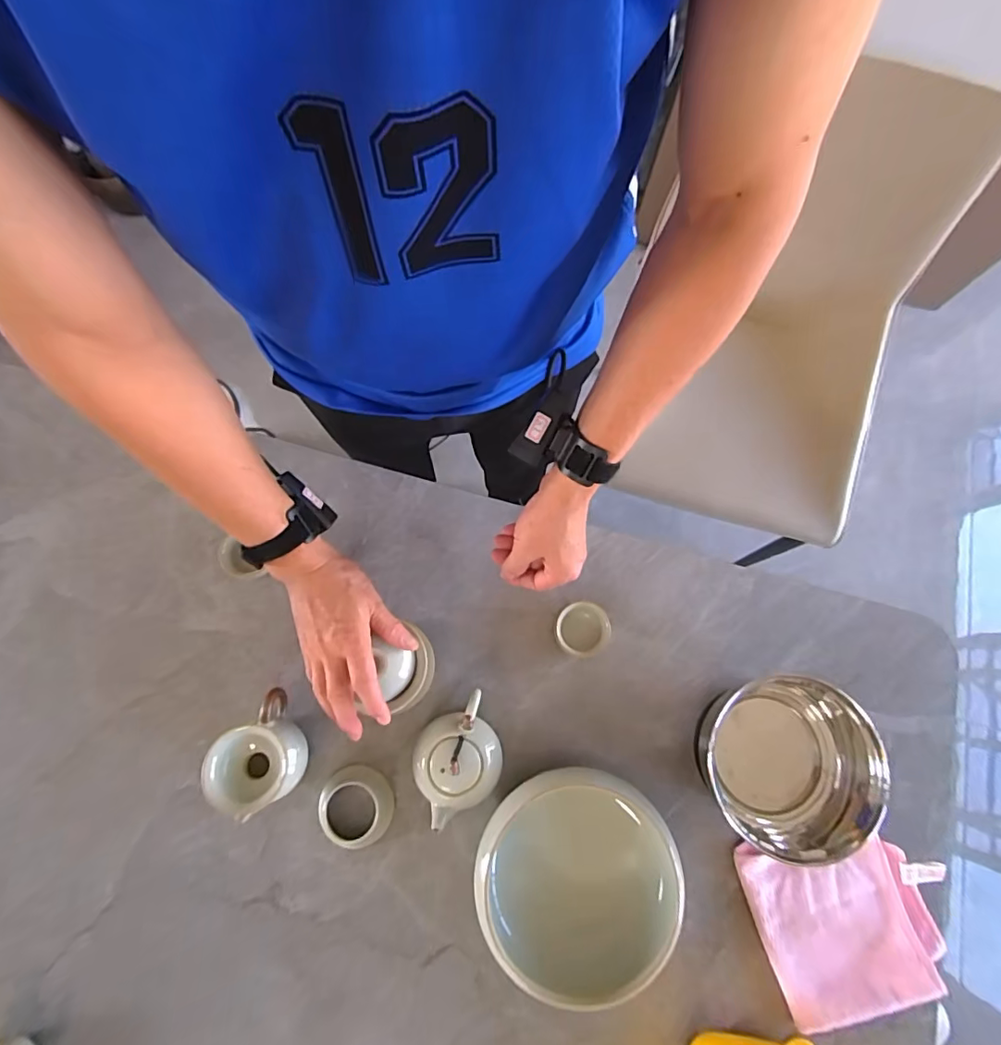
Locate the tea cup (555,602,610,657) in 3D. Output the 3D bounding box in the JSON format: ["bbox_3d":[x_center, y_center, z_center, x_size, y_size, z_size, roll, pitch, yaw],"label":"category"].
[{"bbox_3d":[0.090,0.120,0.583,0.056,0.032,0.057,0,74,0],"label":"tea cup"}]

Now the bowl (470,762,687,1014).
[{"bbox_3d":[0.076,0.338,0.503,0.188,0.068,0.177,0,74,0],"label":"bowl"}]

